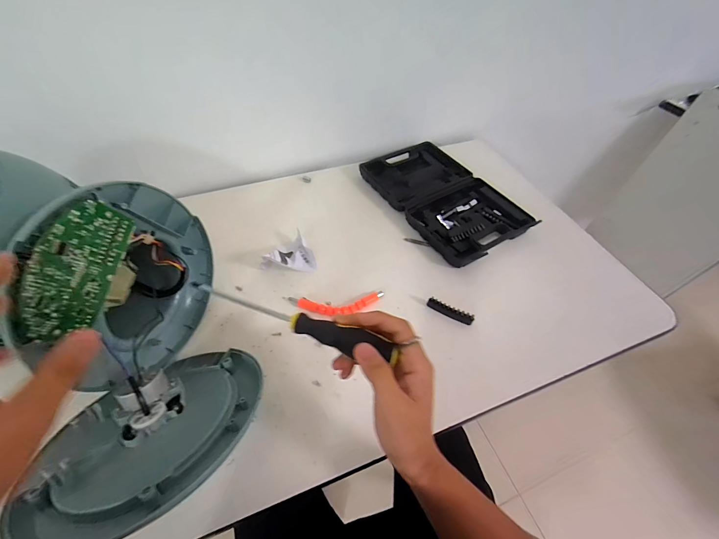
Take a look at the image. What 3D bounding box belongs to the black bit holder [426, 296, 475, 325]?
[{"bbox_3d":[0.148,0.069,0.511,0.076,0.024,0.012,23,55,15],"label":"black bit holder"}]

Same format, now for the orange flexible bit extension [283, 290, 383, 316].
[{"bbox_3d":[-0.039,0.057,0.515,0.160,0.015,0.042,-3,52,-4],"label":"orange flexible bit extension"}]

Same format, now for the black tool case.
[{"bbox_3d":[0.170,-0.156,0.674,0.206,0.047,0.340,-25,57,-20],"label":"black tool case"}]

